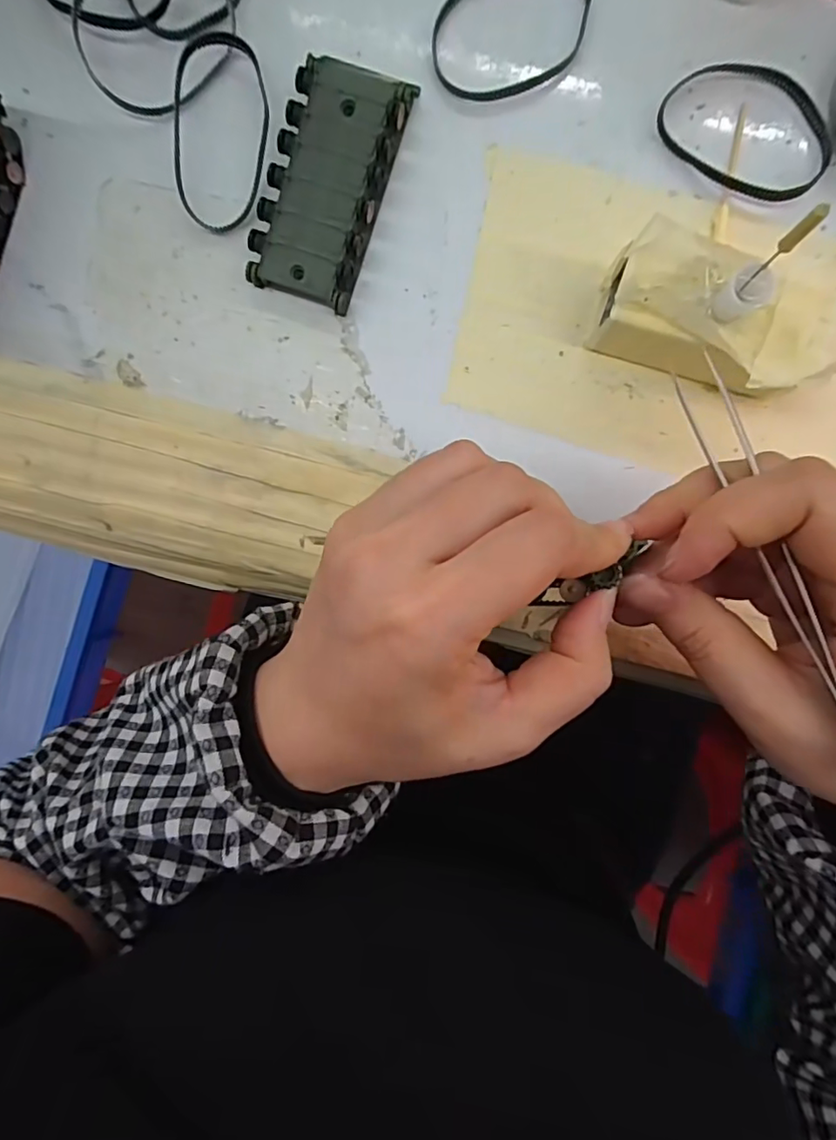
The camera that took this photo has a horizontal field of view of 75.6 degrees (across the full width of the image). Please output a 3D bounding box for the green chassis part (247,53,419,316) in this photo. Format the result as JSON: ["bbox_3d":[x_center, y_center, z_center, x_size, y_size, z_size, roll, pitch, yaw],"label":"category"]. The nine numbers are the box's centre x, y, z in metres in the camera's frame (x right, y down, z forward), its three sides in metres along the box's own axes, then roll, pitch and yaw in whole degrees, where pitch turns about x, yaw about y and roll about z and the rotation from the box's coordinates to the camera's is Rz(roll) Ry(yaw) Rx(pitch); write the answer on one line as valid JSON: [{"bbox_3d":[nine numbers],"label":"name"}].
[{"bbox_3d":[-0.036,-0.157,0.221,0.043,0.016,0.089,20,95,1],"label":"green chassis part"}]

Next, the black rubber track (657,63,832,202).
[{"bbox_3d":[0.134,-0.179,0.219,0.070,0.004,0.047,36,95,0],"label":"black rubber track"}]

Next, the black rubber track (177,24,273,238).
[{"bbox_3d":[-0.080,-0.181,0.221,0.036,0.011,0.074,6,94,2],"label":"black rubber track"}]

